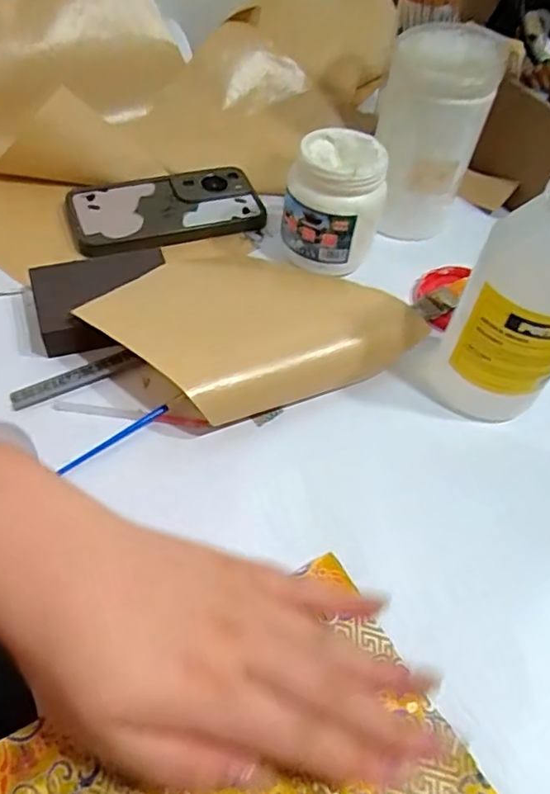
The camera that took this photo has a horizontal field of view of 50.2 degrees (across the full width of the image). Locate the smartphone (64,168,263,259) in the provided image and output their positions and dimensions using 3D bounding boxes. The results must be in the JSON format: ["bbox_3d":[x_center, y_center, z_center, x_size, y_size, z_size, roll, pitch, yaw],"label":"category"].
[{"bbox_3d":[-0.093,-0.162,0.511,0.161,0.016,0.080,-14,55,-17],"label":"smartphone"}]

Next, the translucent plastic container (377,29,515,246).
[{"bbox_3d":[0.128,-0.218,0.497,0.082,0.147,0.103,17,52,7],"label":"translucent plastic container"}]

